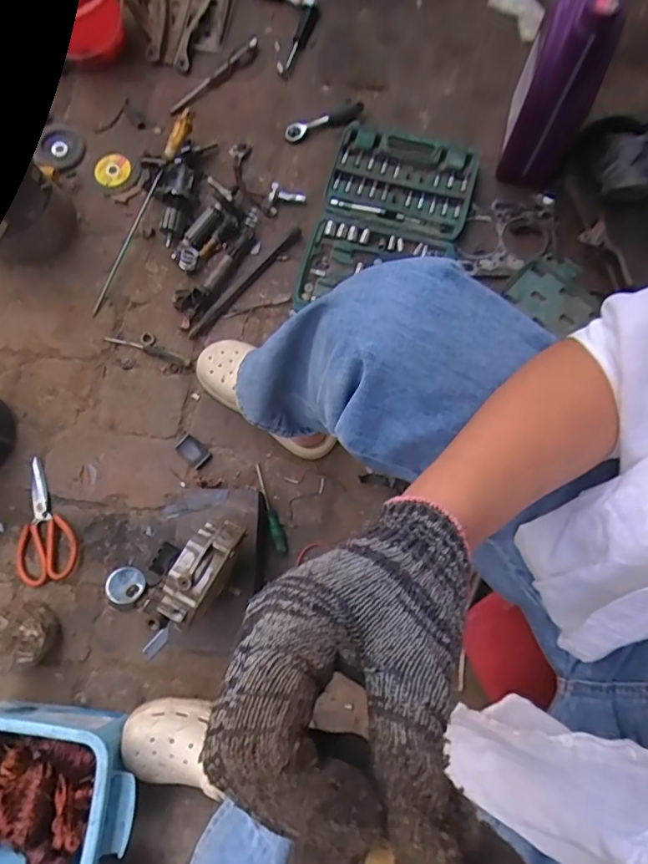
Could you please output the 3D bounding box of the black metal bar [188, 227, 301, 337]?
[{"bbox_3d":[-0.136,-0.255,0.865,0.020,0.024,0.261,44,82,9],"label":"black metal bar"}]

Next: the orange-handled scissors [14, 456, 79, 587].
[{"bbox_3d":[-0.454,0.143,0.801,0.090,0.020,0.189,-25,79,-4],"label":"orange-handled scissors"}]

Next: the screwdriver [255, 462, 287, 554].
[{"bbox_3d":[-0.084,0.118,0.795,0.017,0.027,0.143,-17,78,-3],"label":"screwdriver"}]

